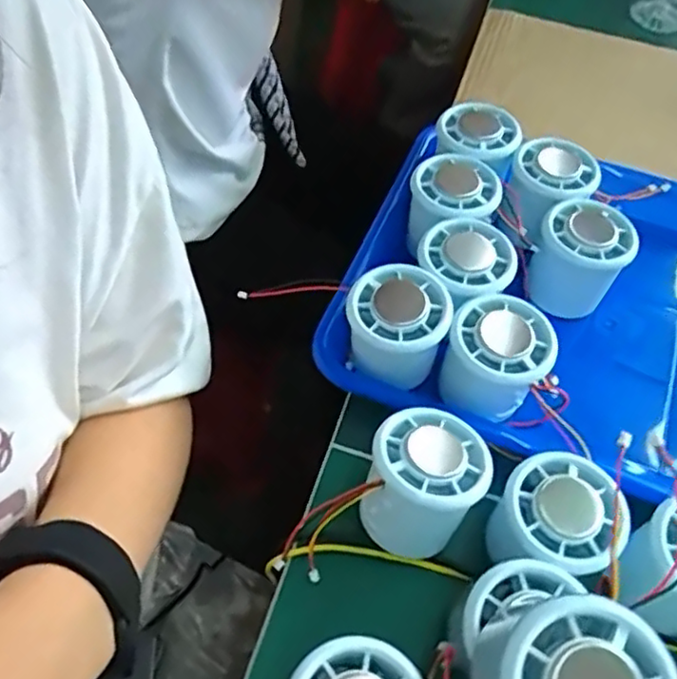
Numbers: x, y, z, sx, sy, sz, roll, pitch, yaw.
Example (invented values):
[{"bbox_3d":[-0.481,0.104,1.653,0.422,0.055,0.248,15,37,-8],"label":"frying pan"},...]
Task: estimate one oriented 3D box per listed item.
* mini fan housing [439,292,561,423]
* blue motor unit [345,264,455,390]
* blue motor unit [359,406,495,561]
[{"bbox_3d":[0.087,0.012,0.371,0.053,0.059,0.049,2,56,-4],"label":"mini fan housing"},{"bbox_3d":[0.032,-0.007,0.374,0.055,0.050,0.050,2,56,-4],"label":"blue motor unit"},{"bbox_3d":[0.041,0.069,0.327,0.053,0.054,0.058,2,56,-4],"label":"blue motor unit"}]

